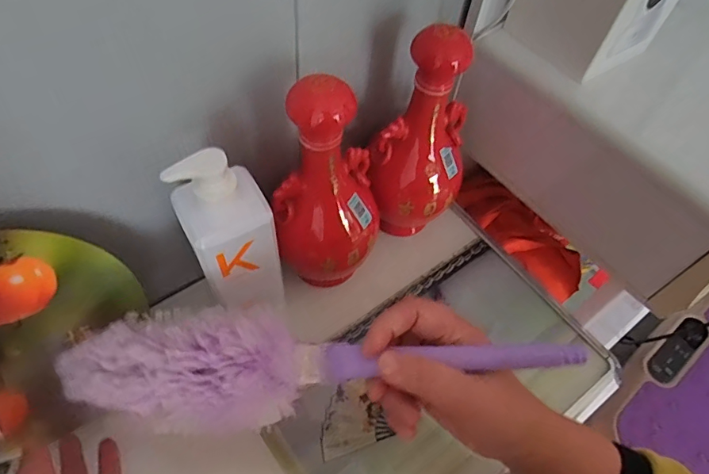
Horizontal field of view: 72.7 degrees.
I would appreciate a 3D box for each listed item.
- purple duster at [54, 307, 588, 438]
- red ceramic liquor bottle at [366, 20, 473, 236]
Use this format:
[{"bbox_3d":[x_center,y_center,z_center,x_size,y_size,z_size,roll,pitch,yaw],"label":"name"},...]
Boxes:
[{"bbox_3d":[-0.030,0.084,0.316,0.323,0.047,0.070,-3,56,3],"label":"purple duster"},{"bbox_3d":[0.063,-0.079,0.443,0.085,0.220,0.076,20,57,8],"label":"red ceramic liquor bottle"}]

